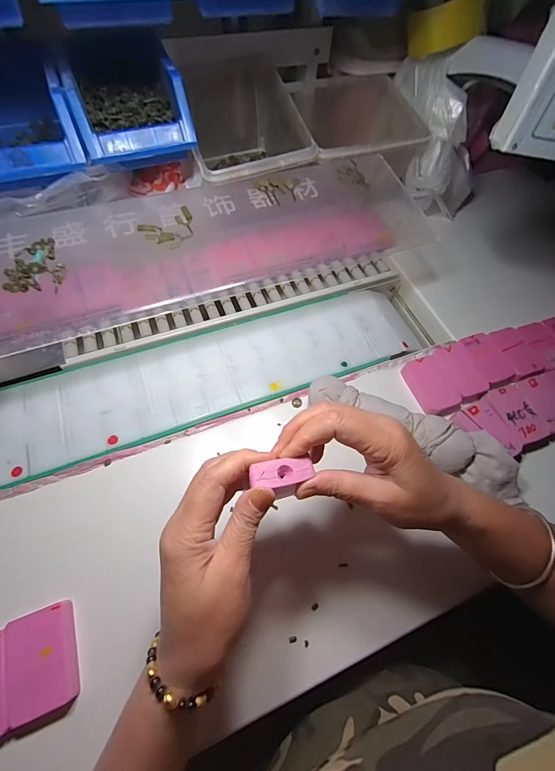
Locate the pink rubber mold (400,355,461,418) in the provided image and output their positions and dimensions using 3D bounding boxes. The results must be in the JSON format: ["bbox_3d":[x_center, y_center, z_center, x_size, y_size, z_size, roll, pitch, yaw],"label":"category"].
[{"bbox_3d":[0.193,0.001,0.407,0.046,0.018,0.076,-16,66,-10],"label":"pink rubber mold"}]

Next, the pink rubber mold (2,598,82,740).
[{"bbox_3d":[-0.192,0.228,0.266,0.048,0.017,0.078,-18,67,-11],"label":"pink rubber mold"}]

